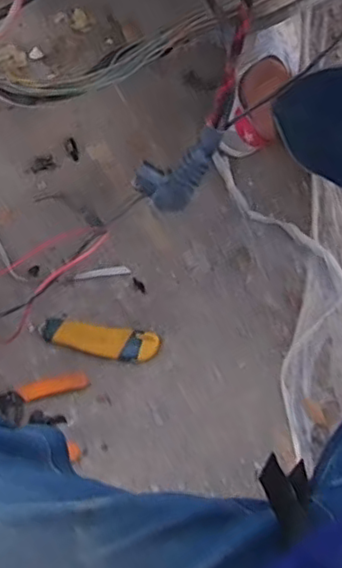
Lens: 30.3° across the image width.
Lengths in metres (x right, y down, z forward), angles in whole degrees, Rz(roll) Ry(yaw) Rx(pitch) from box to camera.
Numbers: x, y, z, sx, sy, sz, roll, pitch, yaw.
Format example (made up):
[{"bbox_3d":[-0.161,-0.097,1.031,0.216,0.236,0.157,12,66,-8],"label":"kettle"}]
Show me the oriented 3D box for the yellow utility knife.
[{"bbox_3d":[-0.091,0.074,0.822,0.151,0.016,0.042,7,70,2],"label":"yellow utility knife"}]

